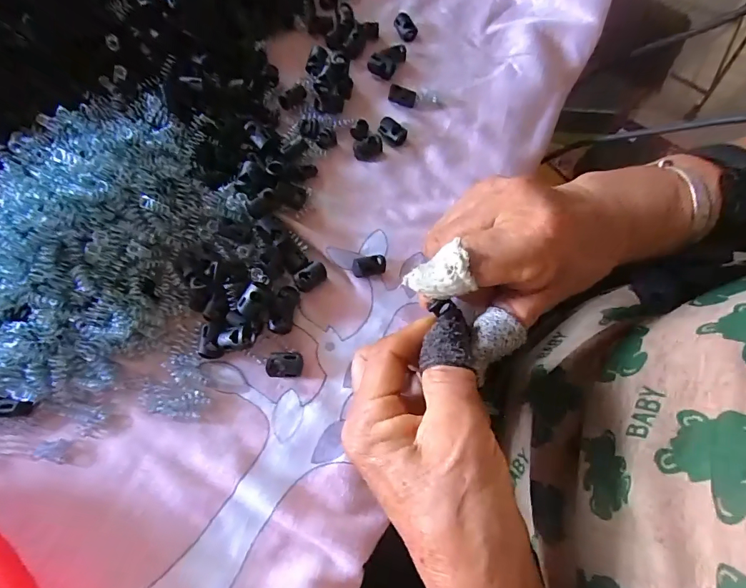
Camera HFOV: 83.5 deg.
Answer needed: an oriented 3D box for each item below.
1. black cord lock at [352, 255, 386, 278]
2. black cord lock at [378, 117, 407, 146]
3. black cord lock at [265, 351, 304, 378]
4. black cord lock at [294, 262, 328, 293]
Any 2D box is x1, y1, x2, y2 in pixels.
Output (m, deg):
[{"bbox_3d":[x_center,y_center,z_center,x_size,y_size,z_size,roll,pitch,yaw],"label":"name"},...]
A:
[{"bbox_3d":[-0.002,-0.018,0.261,0.022,0.012,0.011,-17,72,-8],"label":"black cord lock"},{"bbox_3d":[0.014,-0.117,0.299,0.020,0.006,0.018,23,71,5],"label":"black cord lock"},{"bbox_3d":[-0.051,0.040,0.240,0.020,0.010,0.014,4,70,-1],"label":"black cord lock"},{"bbox_3d":[-0.039,-0.011,0.257,0.020,0.007,0.013,-35,76,-14],"label":"black cord lock"}]

